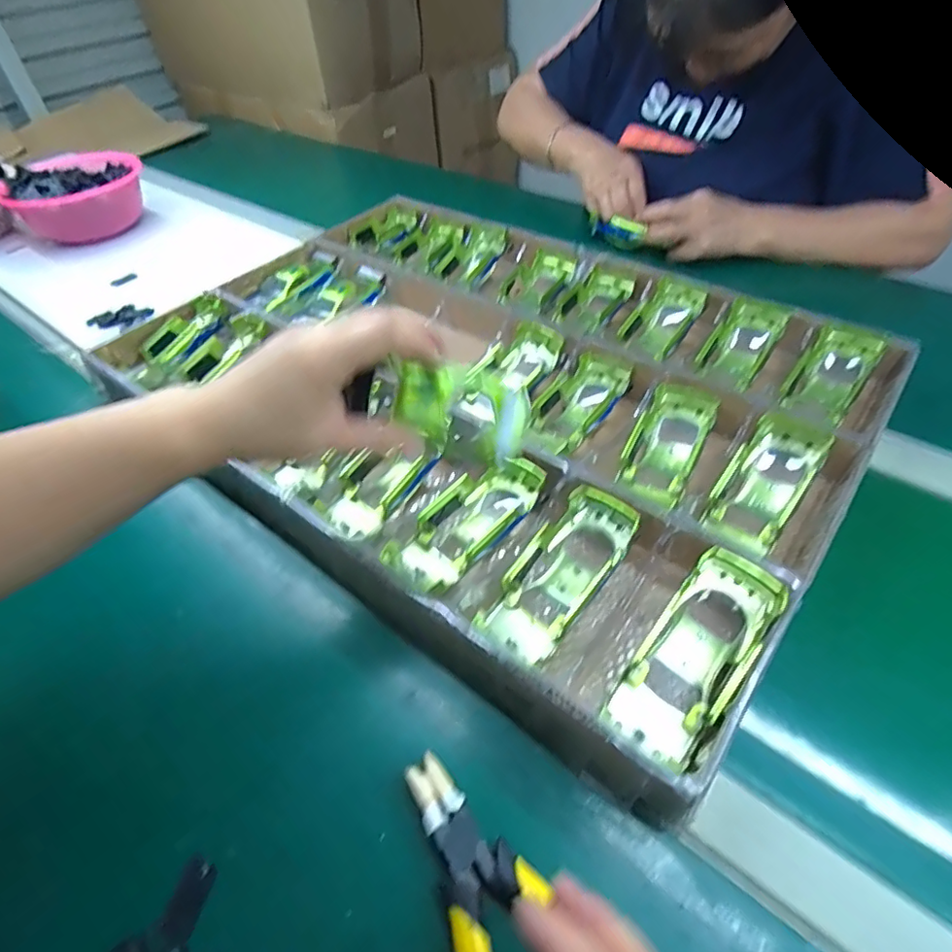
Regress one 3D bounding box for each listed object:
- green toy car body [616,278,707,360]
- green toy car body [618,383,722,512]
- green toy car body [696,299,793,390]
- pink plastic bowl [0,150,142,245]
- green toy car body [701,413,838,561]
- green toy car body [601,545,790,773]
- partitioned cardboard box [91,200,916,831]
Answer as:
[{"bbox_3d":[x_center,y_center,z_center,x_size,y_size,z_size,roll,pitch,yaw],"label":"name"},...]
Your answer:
[{"bbox_3d":[0.191,-0.154,0.562,0.055,0.044,0.092,32,58,27],"label":"green toy car body"},{"bbox_3d":[0.157,-0.027,0.455,0.053,0.031,0.116,23,54,22],"label":"green toy car body"},{"bbox_3d":[0.254,-0.129,0.525,0.055,0.029,0.089,29,86,18],"label":"green toy car body"},{"bbox_3d":[-0.609,-0.422,0.854,0.189,0.094,0.209,-37,56,-25],"label":"pink plastic bowl"},{"bbox_3d":[0.222,0.002,0.420,0.052,0.030,0.116,31,75,27],"label":"green toy car body"},{"bbox_3d":[0.132,0.108,0.330,0.053,0.035,0.124,32,77,28],"label":"green toy car body"},{"bbox_3d":[0.002,-0.100,0.531,0.632,0.050,0.473,30,57,26],"label":"partitioned cardboard box"}]

